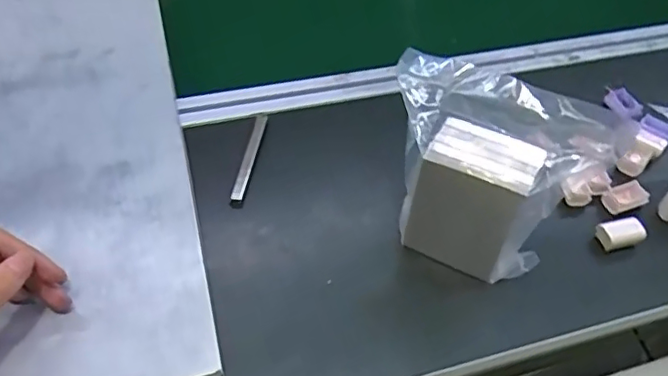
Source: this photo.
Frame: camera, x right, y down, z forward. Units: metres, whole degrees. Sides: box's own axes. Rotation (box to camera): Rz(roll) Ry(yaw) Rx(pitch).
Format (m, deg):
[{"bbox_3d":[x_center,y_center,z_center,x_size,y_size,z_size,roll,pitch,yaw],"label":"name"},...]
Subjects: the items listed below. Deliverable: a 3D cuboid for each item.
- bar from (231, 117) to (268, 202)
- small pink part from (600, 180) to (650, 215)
[{"bbox_3d":[-0.076,-0.030,0.528,0.011,0.012,0.109,7,48,3],"label":"bar"},{"bbox_3d":[0.264,0.008,0.517,0.037,0.013,0.022,-15,50,-16],"label":"small pink part"}]

